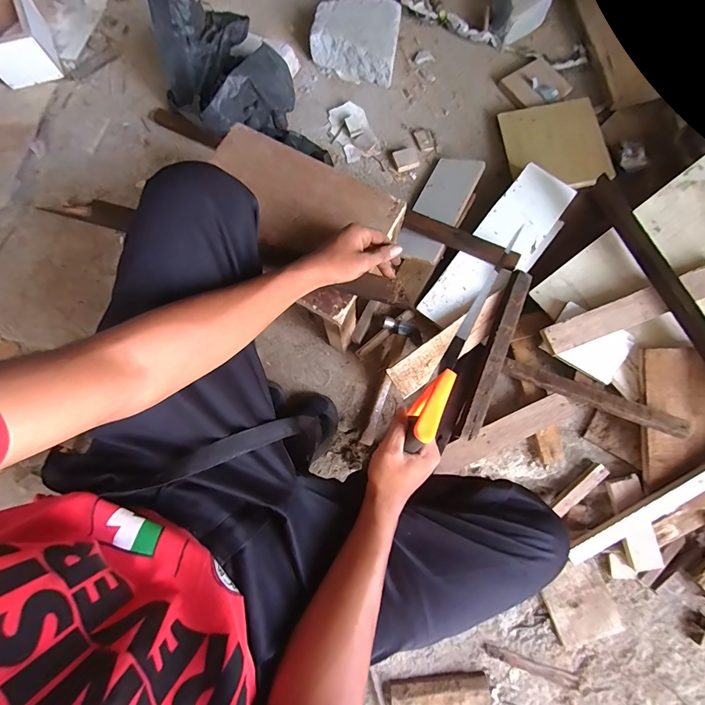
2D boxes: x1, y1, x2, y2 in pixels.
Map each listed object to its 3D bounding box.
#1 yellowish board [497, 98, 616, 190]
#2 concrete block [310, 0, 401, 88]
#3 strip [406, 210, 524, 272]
[{"bbox_3d":[0.444,-0.457,0.810,0.197,0.015,0.232,-7,72,8],"label":"yellowish board"},{"bbox_3d":[0.009,-0.753,0.872,0.202,0.073,0.189,10,78,3],"label":"concrete block"},{"bbox_3d":[0.213,-0.227,0.737,0.237,0.014,0.044,31,82,16],"label":"strip"}]

